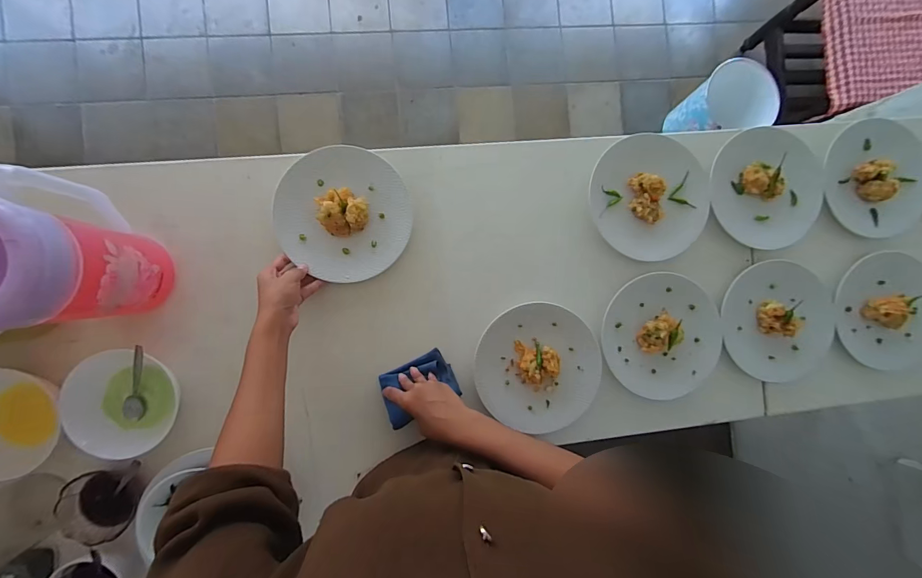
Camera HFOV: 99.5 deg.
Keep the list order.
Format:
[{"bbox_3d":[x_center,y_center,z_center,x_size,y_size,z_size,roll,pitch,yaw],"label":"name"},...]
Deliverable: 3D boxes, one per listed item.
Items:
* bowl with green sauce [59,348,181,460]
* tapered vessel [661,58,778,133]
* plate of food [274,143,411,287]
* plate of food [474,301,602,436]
[{"bbox_3d":[-0.474,0.159,0.554,0.132,0.050,0.144,0,90,-7],"label":"bowl with green sauce"},{"bbox_3d":[0.911,-0.657,1.398,0.244,0.254,0.220,-6,91,-6],"label":"tapered vessel"},{"bbox_3d":[-0.177,-0.116,0.592,0.199,0.032,0.192,0,90,-7],"label":"plate of food"},{"bbox_3d":[0.127,0.126,0.619,0.203,0.030,0.193,0,90,-7],"label":"plate of food"}]

